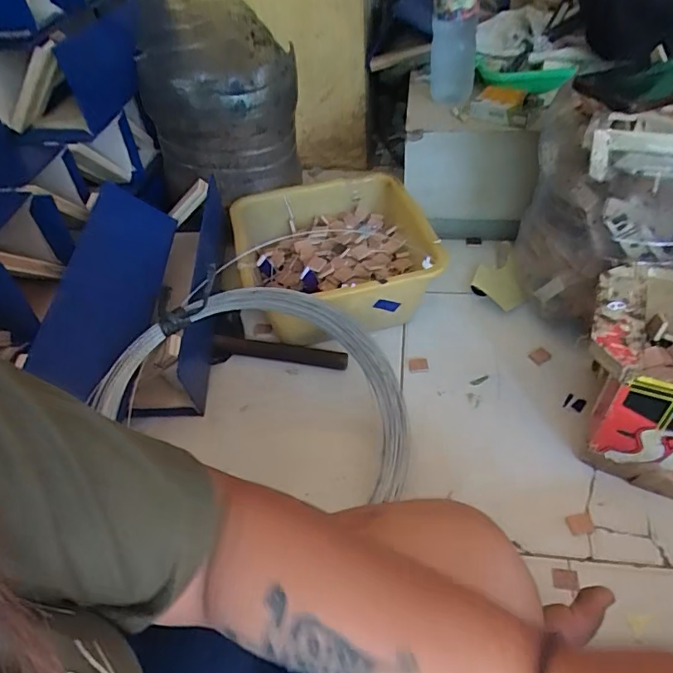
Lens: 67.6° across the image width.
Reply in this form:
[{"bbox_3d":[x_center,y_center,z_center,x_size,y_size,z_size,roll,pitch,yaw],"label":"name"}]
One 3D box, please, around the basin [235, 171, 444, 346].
[{"bbox_3d":[0.001,-0.102,0.752,0.262,0.137,0.284,-3,46,3],"label":"basin"}]

